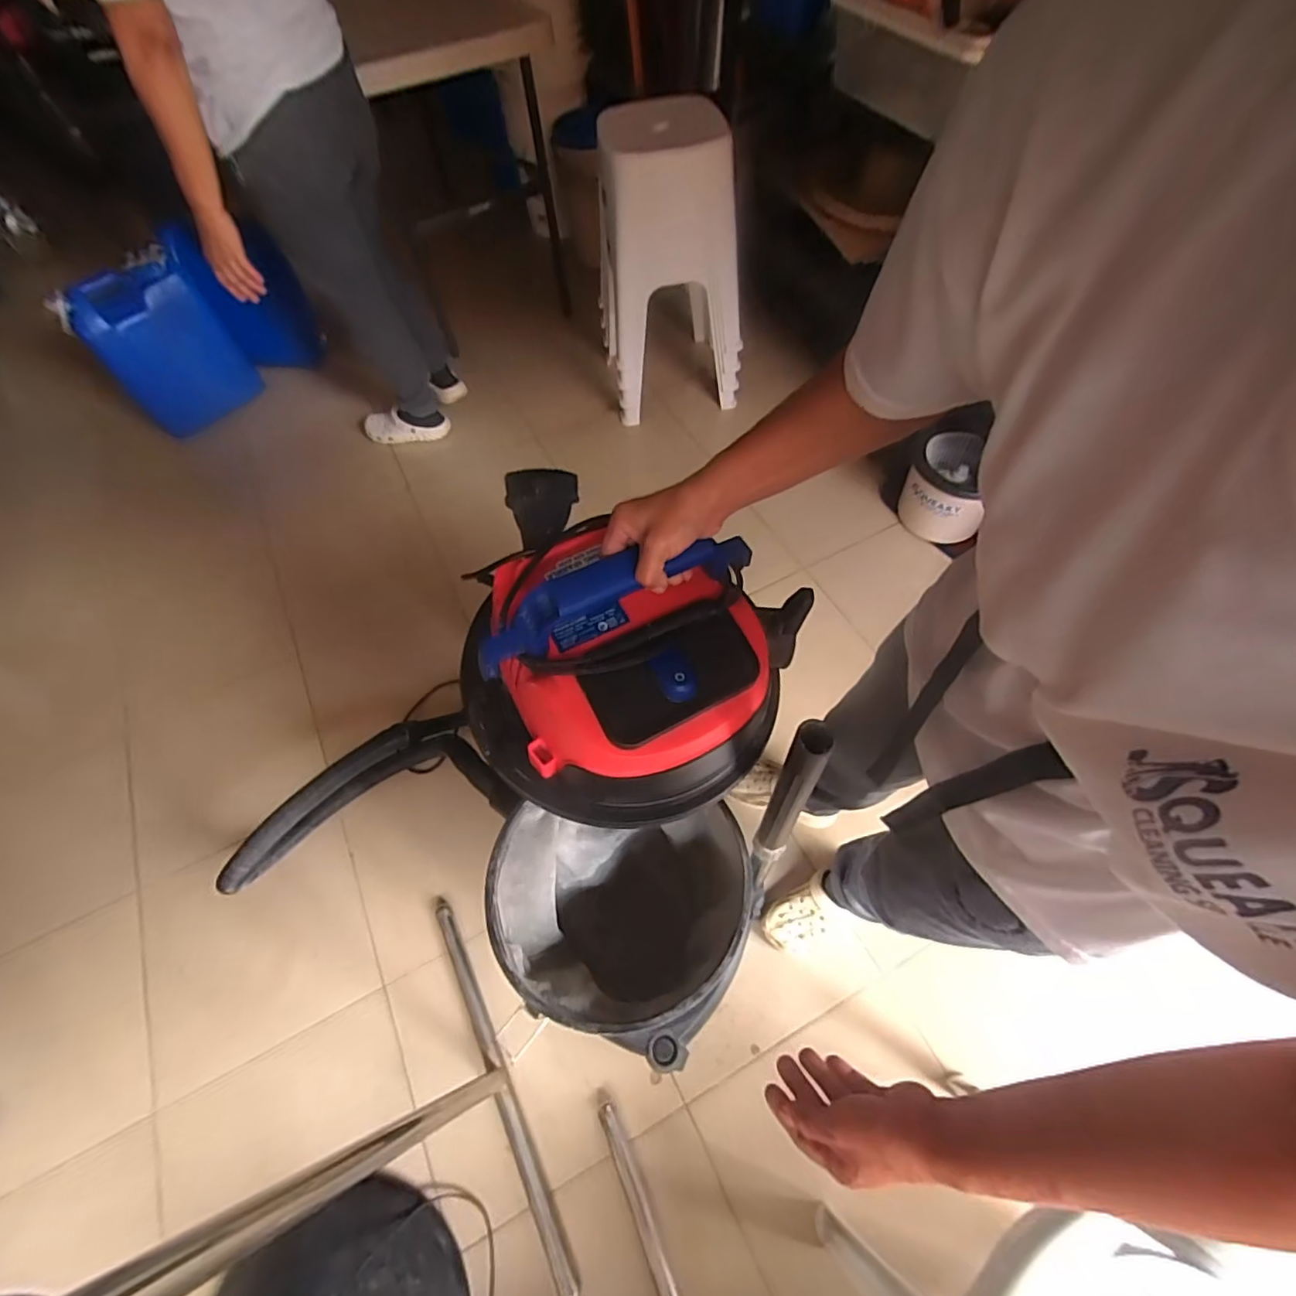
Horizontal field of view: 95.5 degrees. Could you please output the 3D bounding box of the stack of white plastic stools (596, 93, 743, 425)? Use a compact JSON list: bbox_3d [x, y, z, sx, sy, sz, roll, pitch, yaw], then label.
[{"bbox_3d":[0.048,-0.987,1.549,0.344,0.613,0.337,-10,60,-3],"label":"stack of white plastic stools"}]

